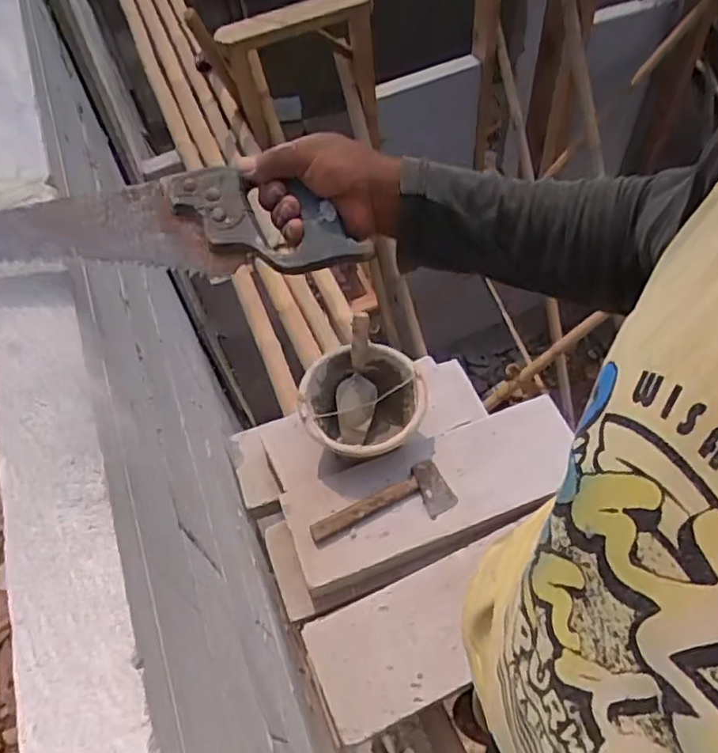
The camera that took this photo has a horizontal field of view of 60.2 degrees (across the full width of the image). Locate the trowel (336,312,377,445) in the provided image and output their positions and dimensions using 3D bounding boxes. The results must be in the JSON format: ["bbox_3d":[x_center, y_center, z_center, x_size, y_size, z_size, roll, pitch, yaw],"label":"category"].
[{"bbox_3d":[-0.001,-0.003,1.293,0.075,0.050,0.254,5,102,8],"label":"trowel"}]

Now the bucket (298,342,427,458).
[{"bbox_3d":[0.009,0.077,1.273,0.234,0.173,0.251,-2,57,3],"label":"bucket"}]

